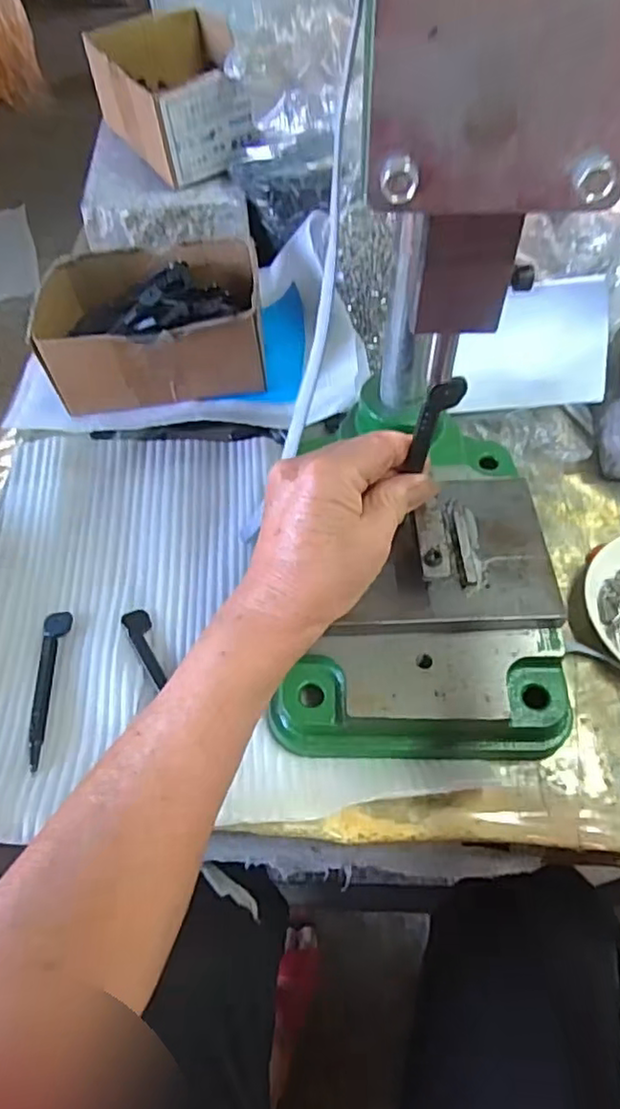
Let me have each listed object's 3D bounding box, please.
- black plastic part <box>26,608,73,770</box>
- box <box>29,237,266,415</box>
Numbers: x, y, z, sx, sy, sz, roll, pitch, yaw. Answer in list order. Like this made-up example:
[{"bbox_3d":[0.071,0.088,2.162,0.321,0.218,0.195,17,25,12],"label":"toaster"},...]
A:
[{"bbox_3d":[-0.156,0.077,0.374,0.015,0.006,0.101,-4,56,-1],"label":"black plastic part"},{"bbox_3d":[-0.120,-0.181,0.509,0.161,0.075,0.131,-3,56,-1],"label":"box"}]

